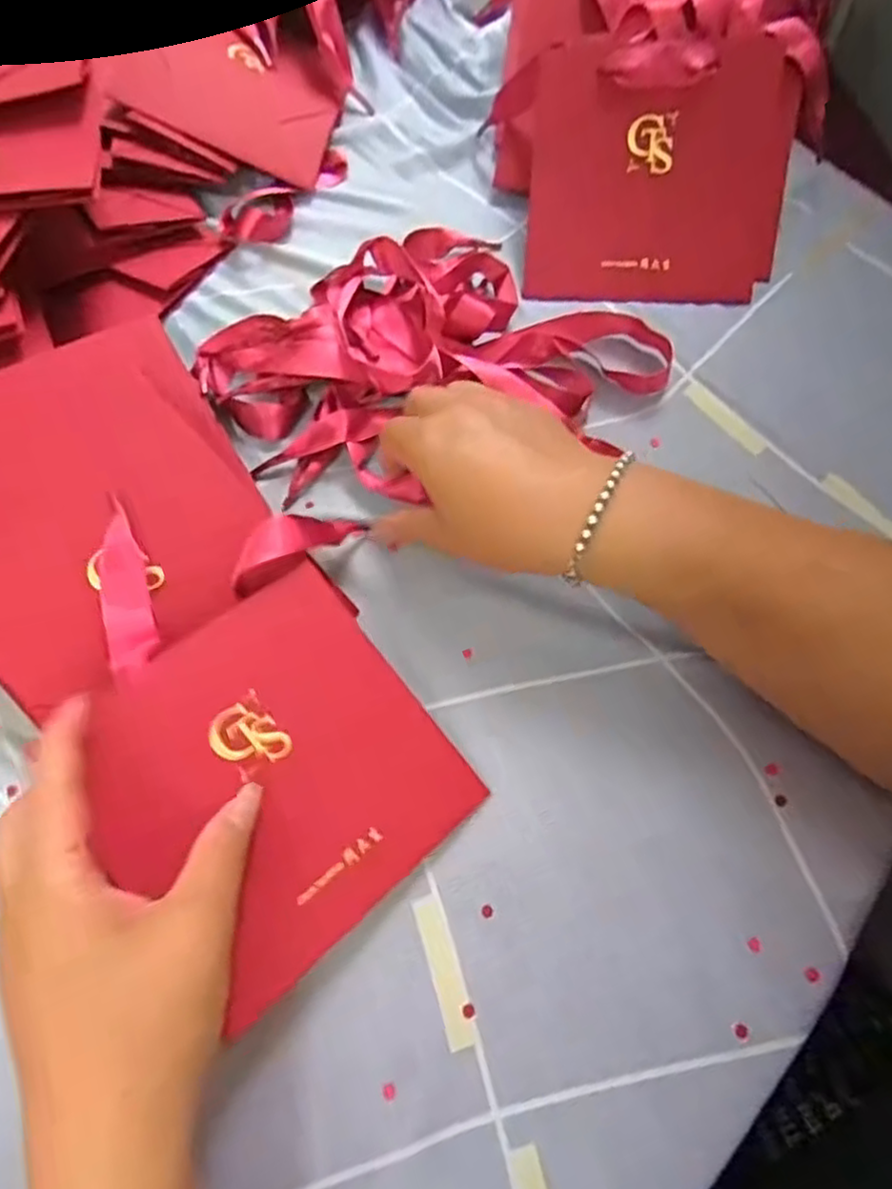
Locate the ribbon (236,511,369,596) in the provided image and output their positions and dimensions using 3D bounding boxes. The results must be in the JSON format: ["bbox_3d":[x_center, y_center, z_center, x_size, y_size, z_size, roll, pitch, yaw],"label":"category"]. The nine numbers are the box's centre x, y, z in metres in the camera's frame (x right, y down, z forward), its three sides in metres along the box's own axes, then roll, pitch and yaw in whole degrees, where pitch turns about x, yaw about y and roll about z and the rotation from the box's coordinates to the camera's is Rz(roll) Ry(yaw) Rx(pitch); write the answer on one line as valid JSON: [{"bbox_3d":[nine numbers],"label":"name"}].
[{"bbox_3d":[-0.072,-0.026,0.338,0.079,0.025,0.022,-31,67,-30],"label":"ribbon"}]

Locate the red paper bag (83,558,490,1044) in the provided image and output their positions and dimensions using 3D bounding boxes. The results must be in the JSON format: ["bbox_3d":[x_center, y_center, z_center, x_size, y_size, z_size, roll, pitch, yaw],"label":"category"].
[{"bbox_3d":[-0.070,0.074,0.291,0.132,0.017,0.140,-35,86,-27],"label":"red paper bag"}]

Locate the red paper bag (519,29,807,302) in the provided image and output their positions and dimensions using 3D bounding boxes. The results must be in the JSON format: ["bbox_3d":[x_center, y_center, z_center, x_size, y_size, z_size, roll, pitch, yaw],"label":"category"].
[{"bbox_3d":[0.130,-0.252,0.414,0.151,0.017,0.136,6,104,7],"label":"red paper bag"}]

